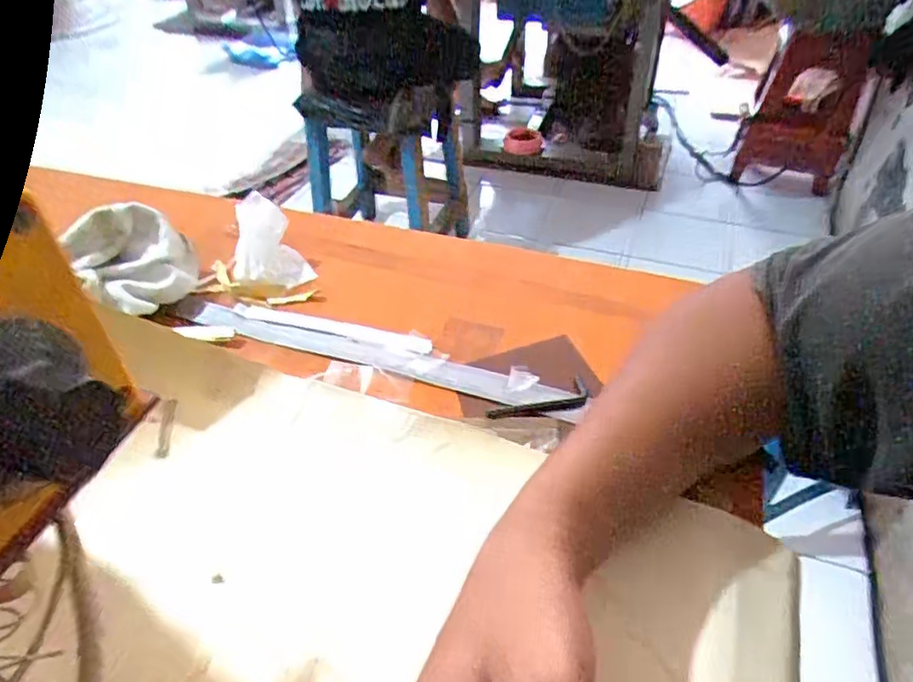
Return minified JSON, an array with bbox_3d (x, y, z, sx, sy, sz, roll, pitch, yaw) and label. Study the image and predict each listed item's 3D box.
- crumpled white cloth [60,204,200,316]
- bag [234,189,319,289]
[{"bbox_3d":[-0.254,-0.061,0.499,0.086,0.080,0.075,-25,48,-23],"label":"crumpled white cloth"},{"bbox_3d":[-0.166,-0.084,0.540,0.063,0.057,0.064,-21,46,-19],"label":"bag"}]

